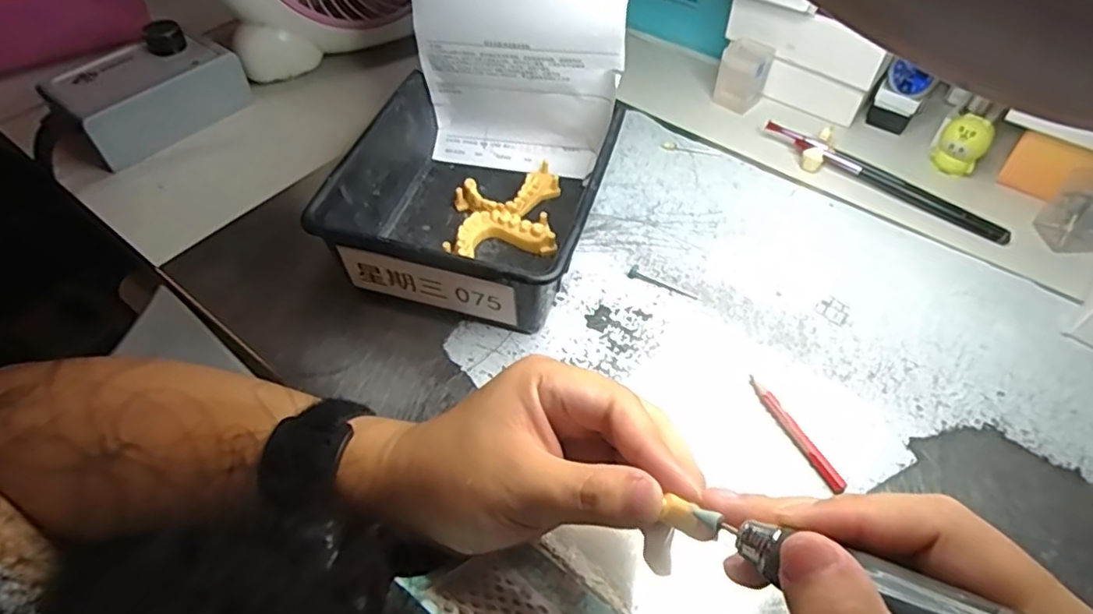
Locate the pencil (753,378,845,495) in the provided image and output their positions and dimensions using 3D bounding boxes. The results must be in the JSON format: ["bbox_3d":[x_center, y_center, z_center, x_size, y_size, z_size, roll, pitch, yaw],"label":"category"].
[{"bbox_3d":[0.138,0.069,0.349,0.008,0.005,0.075,-21,55,-16],"label":"pencil"}]

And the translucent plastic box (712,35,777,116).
[{"bbox_3d":[0.173,-0.203,0.550,0.040,0.047,0.038,22,54,17],"label":"translucent plastic box"}]

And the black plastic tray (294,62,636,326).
[{"bbox_3d":[-0.046,-0.072,0.427,0.160,0.067,0.170,14,52,11],"label":"black plastic tray"}]

